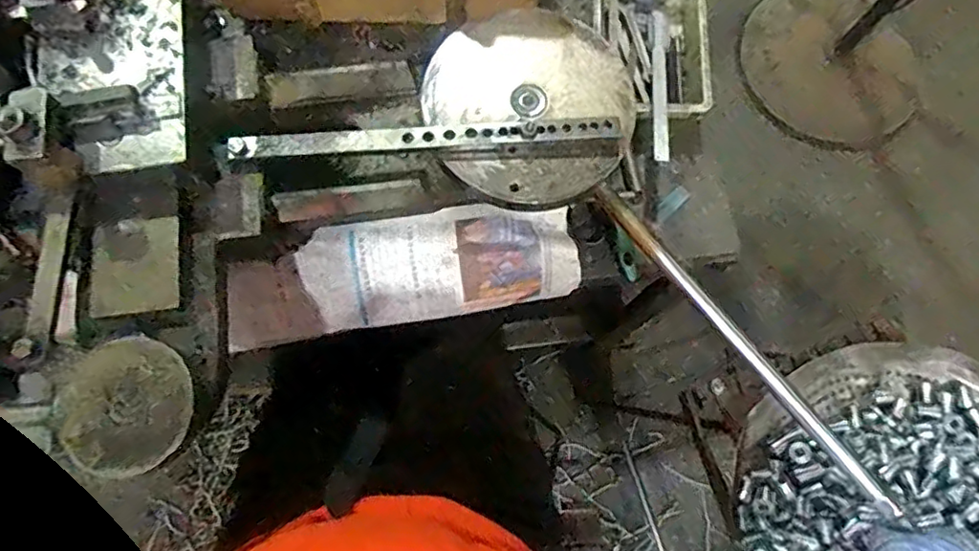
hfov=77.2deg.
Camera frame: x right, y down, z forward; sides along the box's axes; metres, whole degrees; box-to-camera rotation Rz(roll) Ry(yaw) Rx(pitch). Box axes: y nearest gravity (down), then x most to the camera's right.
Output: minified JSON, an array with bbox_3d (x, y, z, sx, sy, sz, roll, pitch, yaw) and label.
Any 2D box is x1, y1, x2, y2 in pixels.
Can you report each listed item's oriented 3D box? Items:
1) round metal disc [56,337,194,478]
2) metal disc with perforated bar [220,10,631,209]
[{"bbox_3d":[-0.266,0.095,0.447,0.094,0.008,0.095,0,75,-2],"label":"round metal disc"},{"bbox_3d":[-0.036,-0.164,0.546,0.321,0.025,0.183,7,75,0],"label":"metal disc with perforated bar"}]

